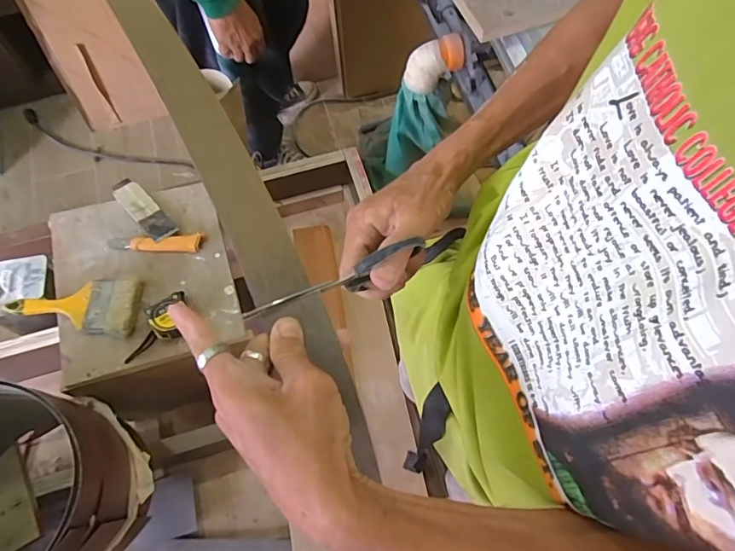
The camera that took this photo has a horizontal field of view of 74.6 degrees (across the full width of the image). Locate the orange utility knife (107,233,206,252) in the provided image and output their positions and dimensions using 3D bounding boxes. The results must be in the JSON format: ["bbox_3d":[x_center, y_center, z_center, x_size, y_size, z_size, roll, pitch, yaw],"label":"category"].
[{"bbox_3d":[-0.399,-0.059,0.911,0.179,0.012,0.034,-3,67,-1],"label":"orange utility knife"}]

